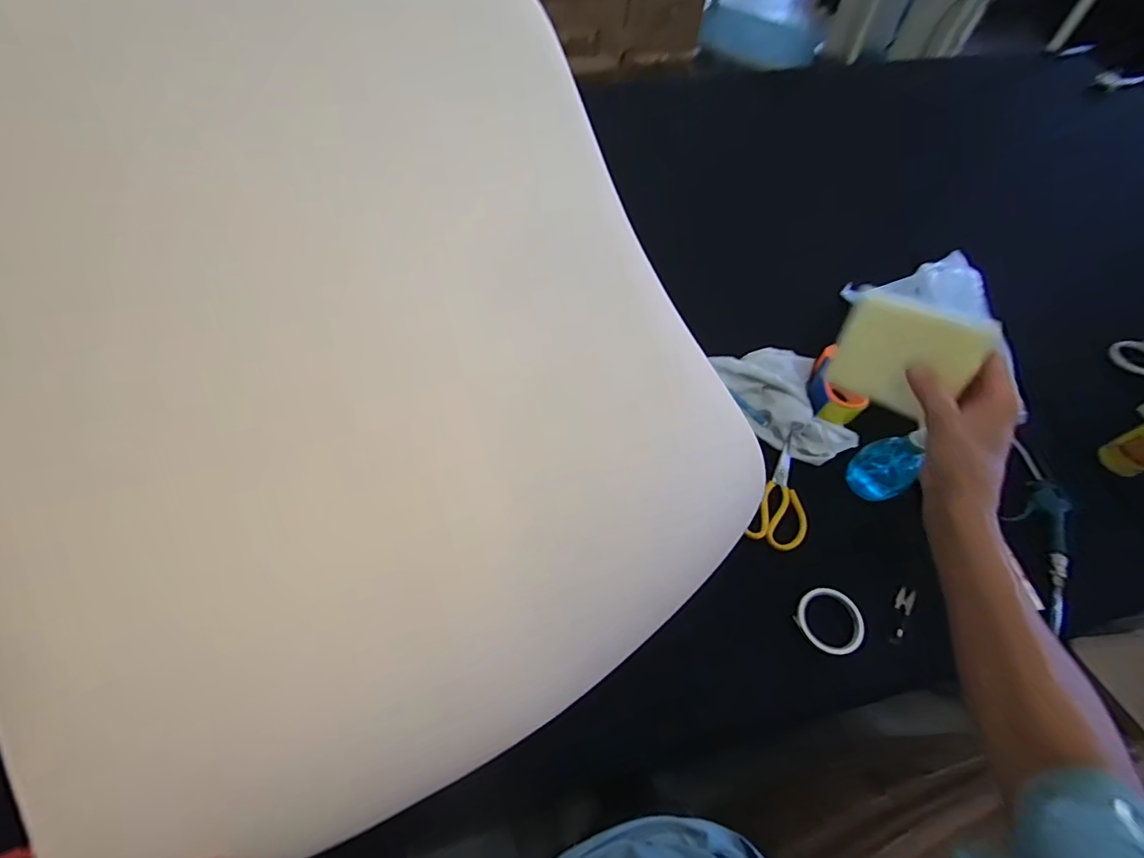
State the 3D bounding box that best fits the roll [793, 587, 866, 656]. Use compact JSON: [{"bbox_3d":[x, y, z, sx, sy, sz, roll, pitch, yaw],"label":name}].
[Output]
[{"bbox_3d":[0.384,0.283,0.752,0.088,0.013,0.093,2,58,-2],"label":"roll"}]

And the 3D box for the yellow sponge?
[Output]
[{"bbox_3d":[0.308,-0.070,0.482,0.024,0.108,0.130,-25,36,-18],"label":"yellow sponge"}]

